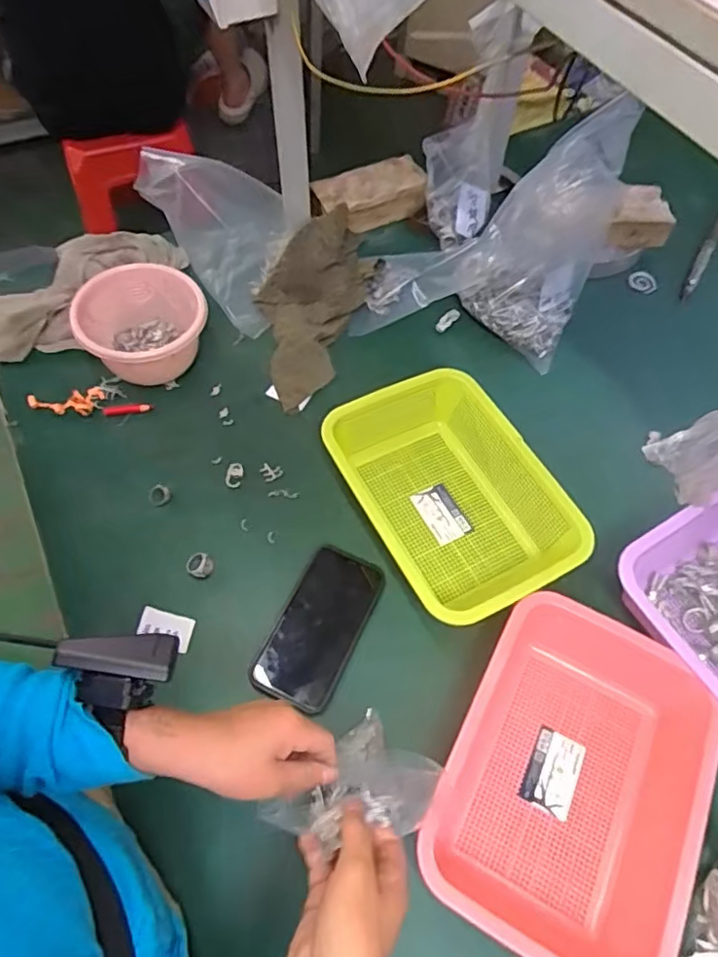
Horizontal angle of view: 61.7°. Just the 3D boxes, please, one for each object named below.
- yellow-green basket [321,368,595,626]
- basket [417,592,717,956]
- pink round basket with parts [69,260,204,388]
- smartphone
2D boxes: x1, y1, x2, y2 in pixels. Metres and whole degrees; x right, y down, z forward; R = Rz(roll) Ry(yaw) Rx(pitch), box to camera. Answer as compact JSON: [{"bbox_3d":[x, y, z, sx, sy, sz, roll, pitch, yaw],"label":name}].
[{"bbox_3d":[0.098,0.018,0.648,0.189,0.067,0.264,-25,63,-15],"label":"yellow-green basket"},{"bbox_3d":[0.174,0.247,0.516,0.179,0.074,0.271,27,63,14],"label":"basket"},{"bbox_3d":[-0.253,-0.174,0.725,0.142,0.103,0.136,1,60,-1],"label":"pink round basket with parts"},{"bbox_3d":[-0.038,0.148,0.610,0.080,0.014,0.161,23,62,11],"label":"smartphone"}]

